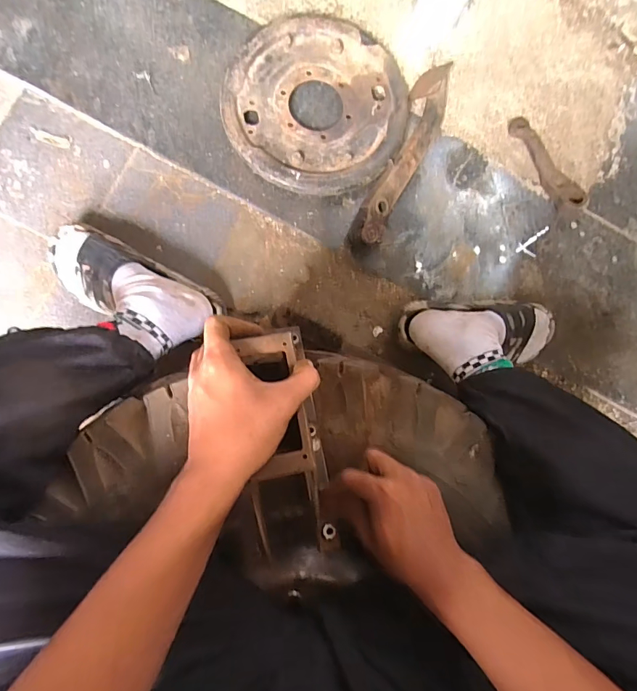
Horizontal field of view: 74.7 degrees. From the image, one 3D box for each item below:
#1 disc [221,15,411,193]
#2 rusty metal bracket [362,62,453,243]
[{"bbox_3d":[-0.003,-0.378,0.665,0.280,0.035,0.272,0,90,-7],"label":"disc"},{"bbox_3d":[0.146,-0.312,0.688,0.069,0.050,0.327,23,88,-6],"label":"rusty metal bracket"}]

